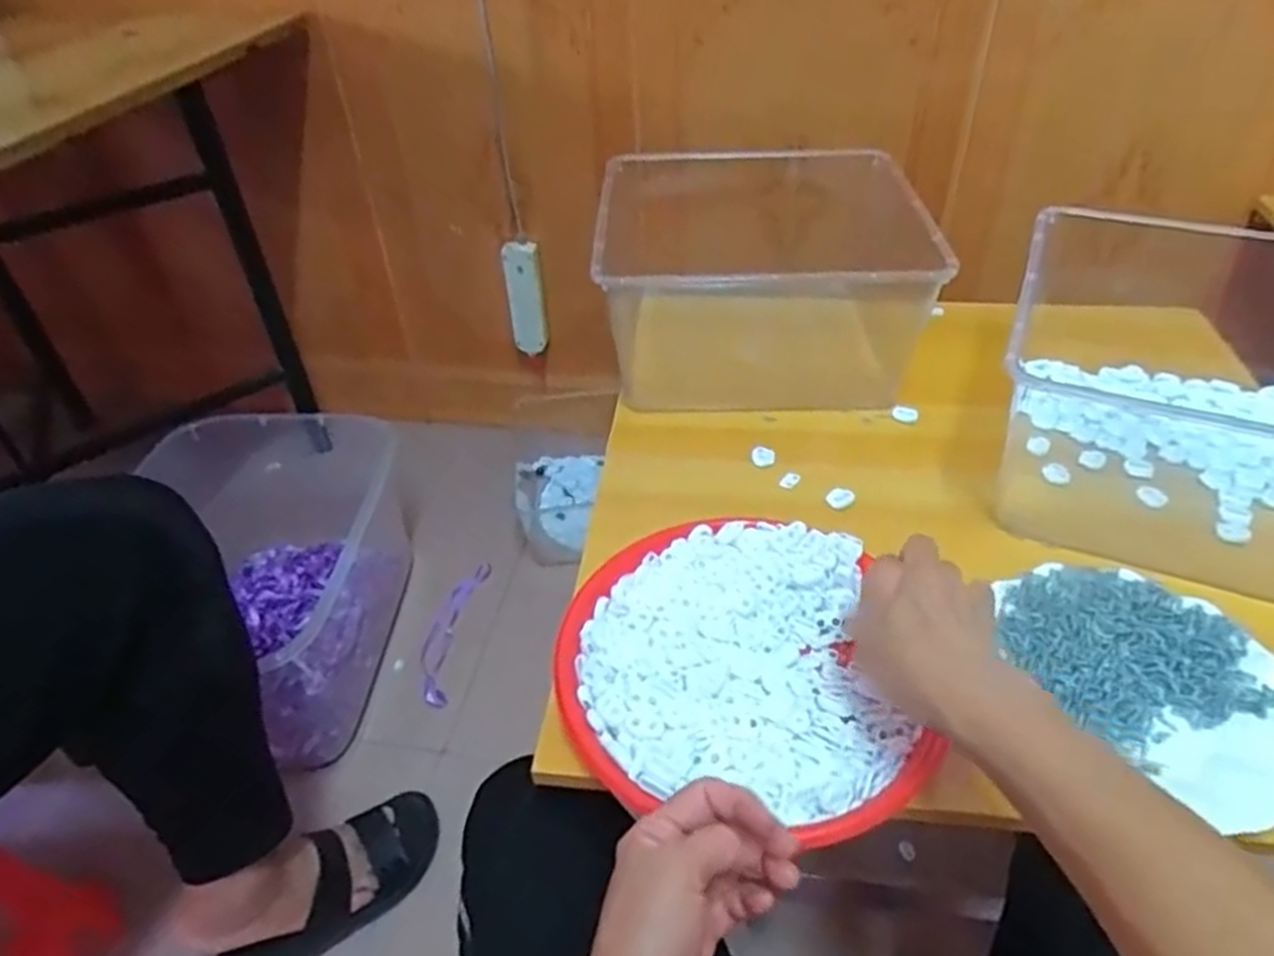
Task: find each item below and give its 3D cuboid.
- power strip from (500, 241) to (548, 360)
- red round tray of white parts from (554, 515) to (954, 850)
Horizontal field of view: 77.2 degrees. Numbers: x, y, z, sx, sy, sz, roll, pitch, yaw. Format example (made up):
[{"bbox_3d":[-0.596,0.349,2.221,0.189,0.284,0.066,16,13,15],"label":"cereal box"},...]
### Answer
[{"bbox_3d":[-0.182,-0.291,1.302,0.057,0.195,0.025,-9,41,-7],"label":"power strip"},{"bbox_3d":[0.057,0.114,0.498,0.203,0.027,0.220,-2,41,2],"label":"red round tray of white parts"}]

